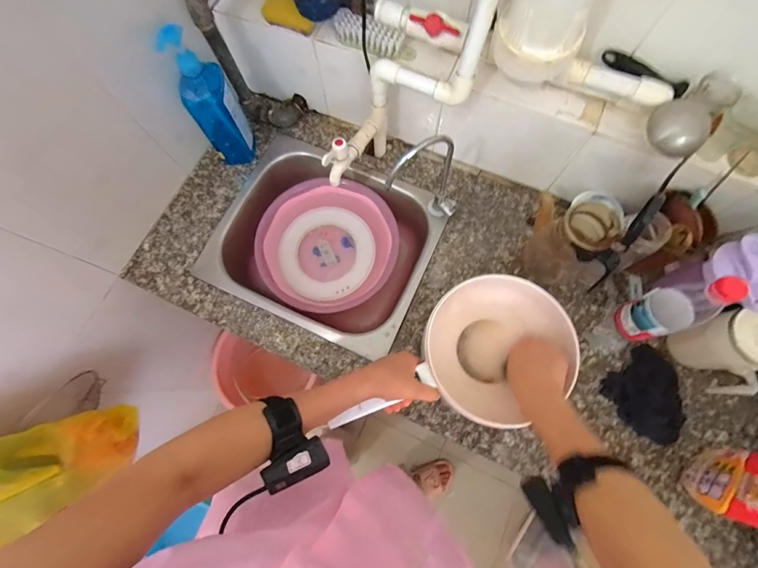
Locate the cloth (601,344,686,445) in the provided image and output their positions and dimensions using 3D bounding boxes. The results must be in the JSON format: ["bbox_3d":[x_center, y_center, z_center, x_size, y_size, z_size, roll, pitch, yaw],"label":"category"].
[{"bbox_3d":[0.470,0.190,0.602,0.129,0.026,0.127,-40,77,-10],"label":"cloth"}]

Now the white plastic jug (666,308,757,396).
[{"bbox_3d":[0.559,0.106,0.558,0.079,0.154,0.115,-15,74,-3],"label":"white plastic jug"}]

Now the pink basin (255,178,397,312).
[{"bbox_3d":[-0.121,-0.093,0.792,0.294,0.098,0.250,-39,77,-9],"label":"pink basin"}]

